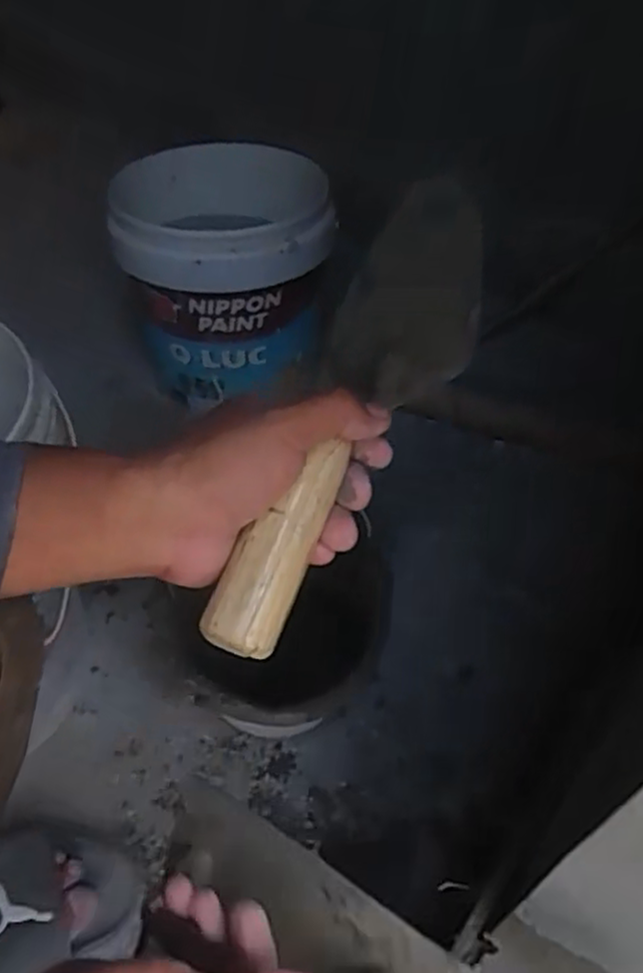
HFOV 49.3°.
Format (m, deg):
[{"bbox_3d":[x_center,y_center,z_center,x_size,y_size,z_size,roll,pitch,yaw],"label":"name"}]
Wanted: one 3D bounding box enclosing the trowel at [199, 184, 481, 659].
[{"bbox_3d":[0.019,-0.035,0.326,0.063,0.061,0.240,21,68,14],"label":"trowel"}]

